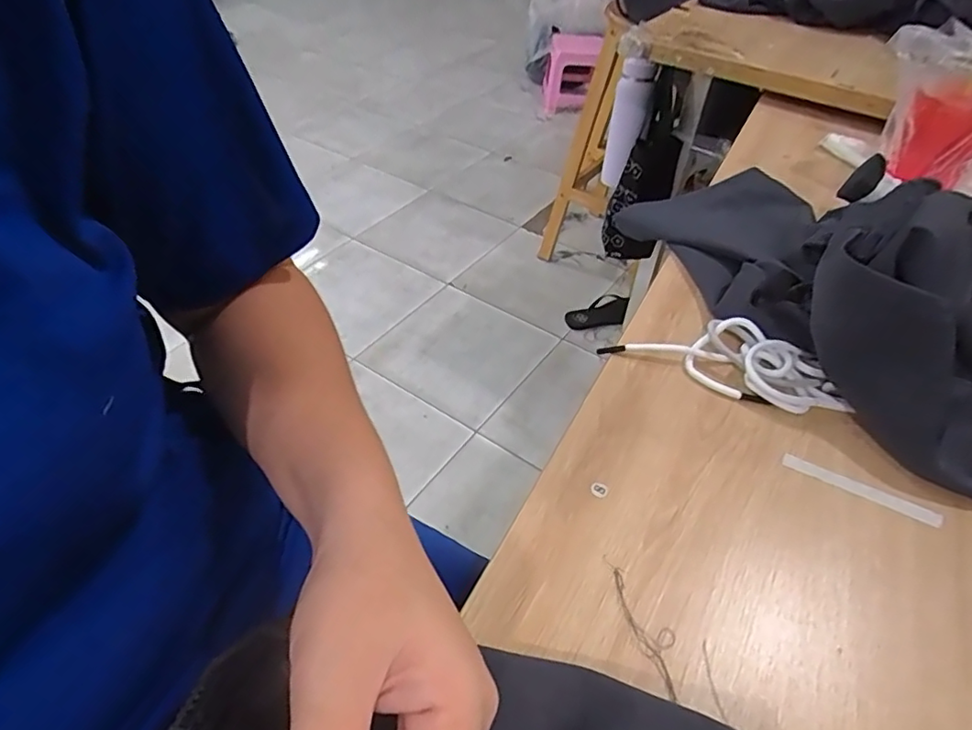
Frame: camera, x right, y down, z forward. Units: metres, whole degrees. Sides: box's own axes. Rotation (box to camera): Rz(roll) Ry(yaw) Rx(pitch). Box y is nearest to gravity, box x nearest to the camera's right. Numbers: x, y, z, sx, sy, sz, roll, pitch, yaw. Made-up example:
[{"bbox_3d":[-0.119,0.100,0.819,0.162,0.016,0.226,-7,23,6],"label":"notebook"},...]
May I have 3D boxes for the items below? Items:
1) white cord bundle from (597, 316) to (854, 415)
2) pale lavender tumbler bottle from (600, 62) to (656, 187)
[{"bbox_3d":[0.192,-0.007,0.458,0.177,0.030,0.058,22,48,18],"label":"white cord bundle"},{"bbox_3d":[0.293,-0.493,1.199,0.070,0.262,0.090,11,46,8],"label":"pale lavender tumbler bottle"}]

